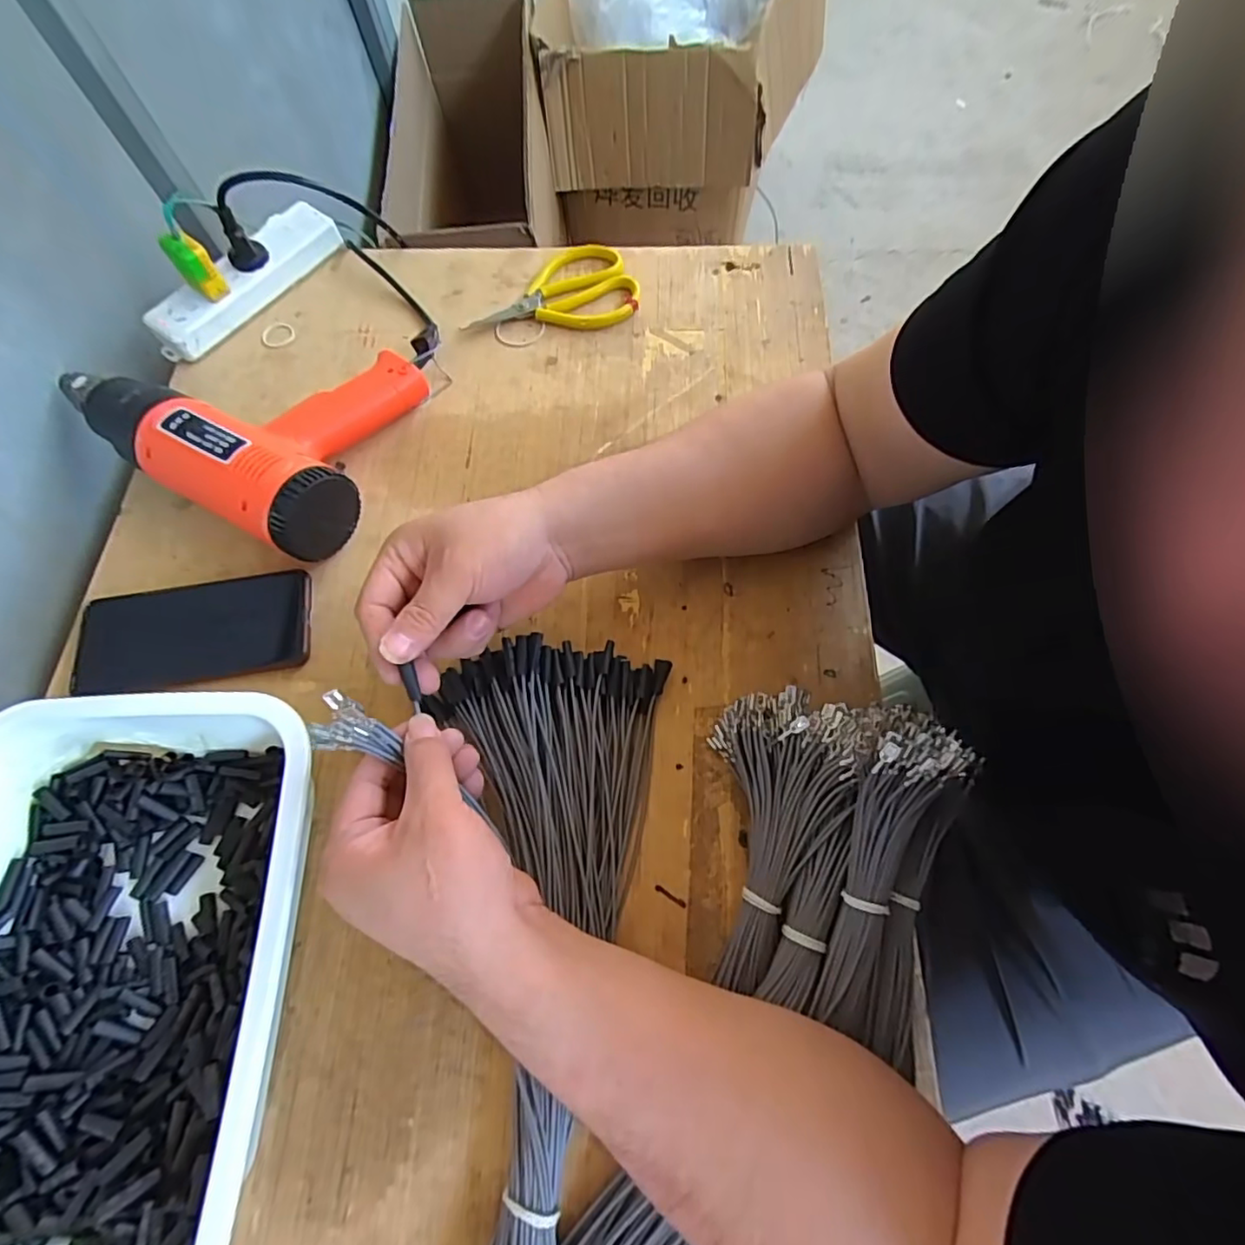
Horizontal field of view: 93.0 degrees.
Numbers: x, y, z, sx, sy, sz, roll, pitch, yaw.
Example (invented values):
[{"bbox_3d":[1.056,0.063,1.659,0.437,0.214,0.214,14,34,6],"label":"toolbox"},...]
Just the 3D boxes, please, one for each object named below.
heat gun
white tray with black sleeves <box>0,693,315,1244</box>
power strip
[{"bbox_3d":[-0.300,-0.181,0.480,0.264,0.074,0.189,29,72,11],"label":"heat gun"},{"bbox_3d":[-0.293,0.193,0.330,0.209,0.074,0.285,-2,69,-1],"label":"white tray with black sleeves"},{"bbox_3d":[-0.355,-0.325,0.560,0.044,0.036,0.196,34,73,12],"label":"power strip"}]

